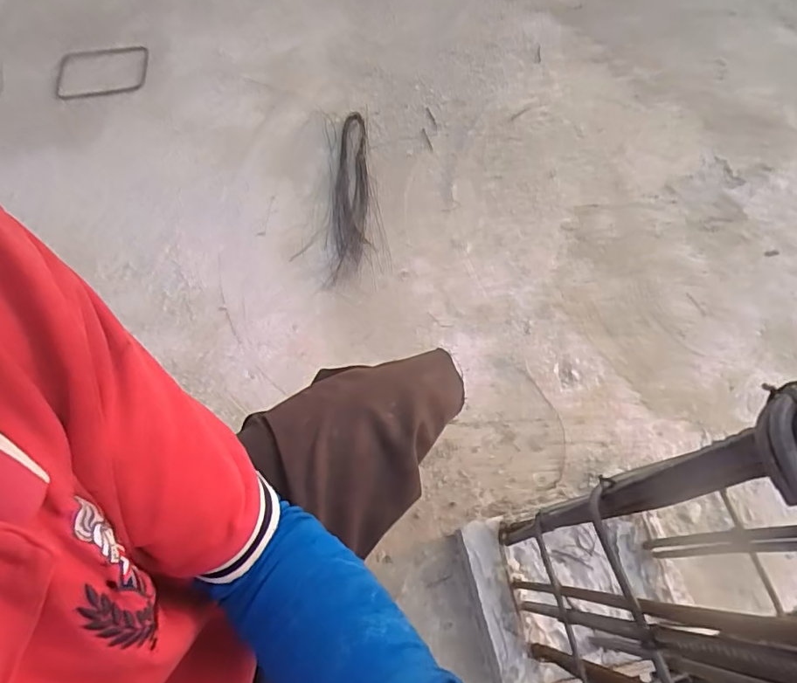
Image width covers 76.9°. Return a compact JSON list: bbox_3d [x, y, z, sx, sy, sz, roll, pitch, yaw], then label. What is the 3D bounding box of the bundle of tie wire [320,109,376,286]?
[{"bbox_3d":[-0.100,-0.330,1.117,0.082,0.023,0.513,2,63,1],"label":"bundle of tie wire"}]

